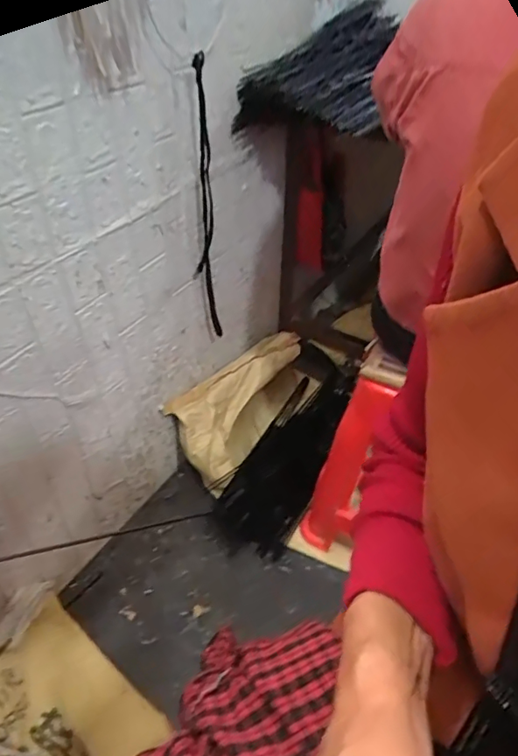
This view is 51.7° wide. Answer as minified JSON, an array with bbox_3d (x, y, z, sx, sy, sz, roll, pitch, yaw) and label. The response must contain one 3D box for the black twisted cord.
[{"bbox_3d":[-0.095,-0.286,0.984,0.024,0.554,0.038,36,57,24],"label":"black twisted cord"}]

